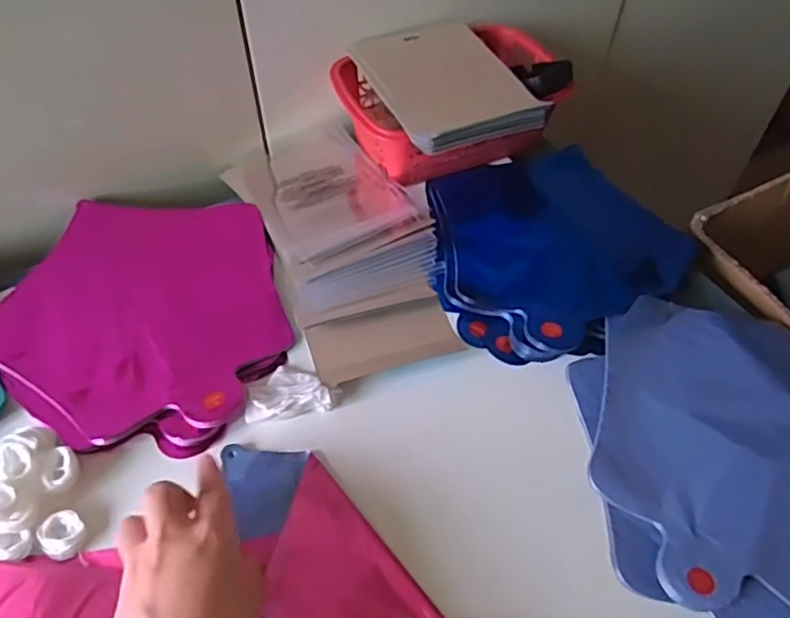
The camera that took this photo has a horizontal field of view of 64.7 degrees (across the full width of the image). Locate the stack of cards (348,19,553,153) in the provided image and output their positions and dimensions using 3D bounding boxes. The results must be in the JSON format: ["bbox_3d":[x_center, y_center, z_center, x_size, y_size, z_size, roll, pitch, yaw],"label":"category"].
[{"bbox_3d":[0.047,-0.208,0.567,0.126,0.020,0.179,-18,54,-14],"label":"stack of cards"}]

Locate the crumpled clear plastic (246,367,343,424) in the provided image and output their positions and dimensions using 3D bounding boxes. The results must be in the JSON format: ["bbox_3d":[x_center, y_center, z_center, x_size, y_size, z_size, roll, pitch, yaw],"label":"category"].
[{"bbox_3d":[-0.073,0.060,0.450,0.064,0.015,0.041,-4,50,-3],"label":"crumpled clear plastic"}]

